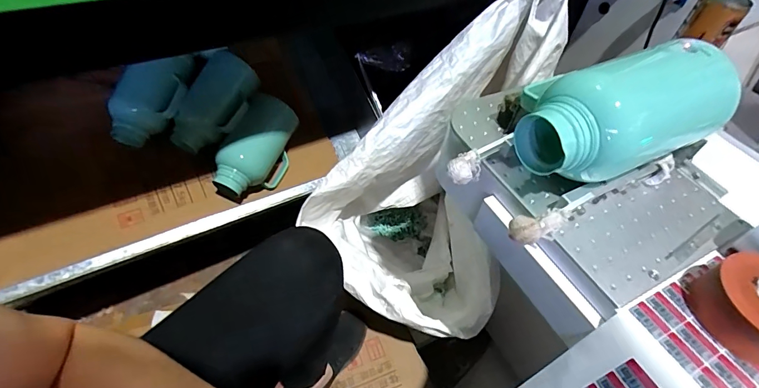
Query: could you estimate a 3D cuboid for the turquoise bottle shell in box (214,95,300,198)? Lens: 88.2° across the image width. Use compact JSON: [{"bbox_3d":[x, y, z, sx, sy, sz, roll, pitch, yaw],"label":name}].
[{"bbox_3d":[-0.293,-0.108,0.957,0.163,0.118,0.247,26,82,-25],"label":"turquoise bottle shell in box"}]

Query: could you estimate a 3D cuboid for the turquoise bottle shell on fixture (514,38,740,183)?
[{"bbox_3d":[0.285,-0.099,0.461,0.249,0.115,0.111,-14,52,-18],"label":"turquoise bottle shell on fixture"}]

